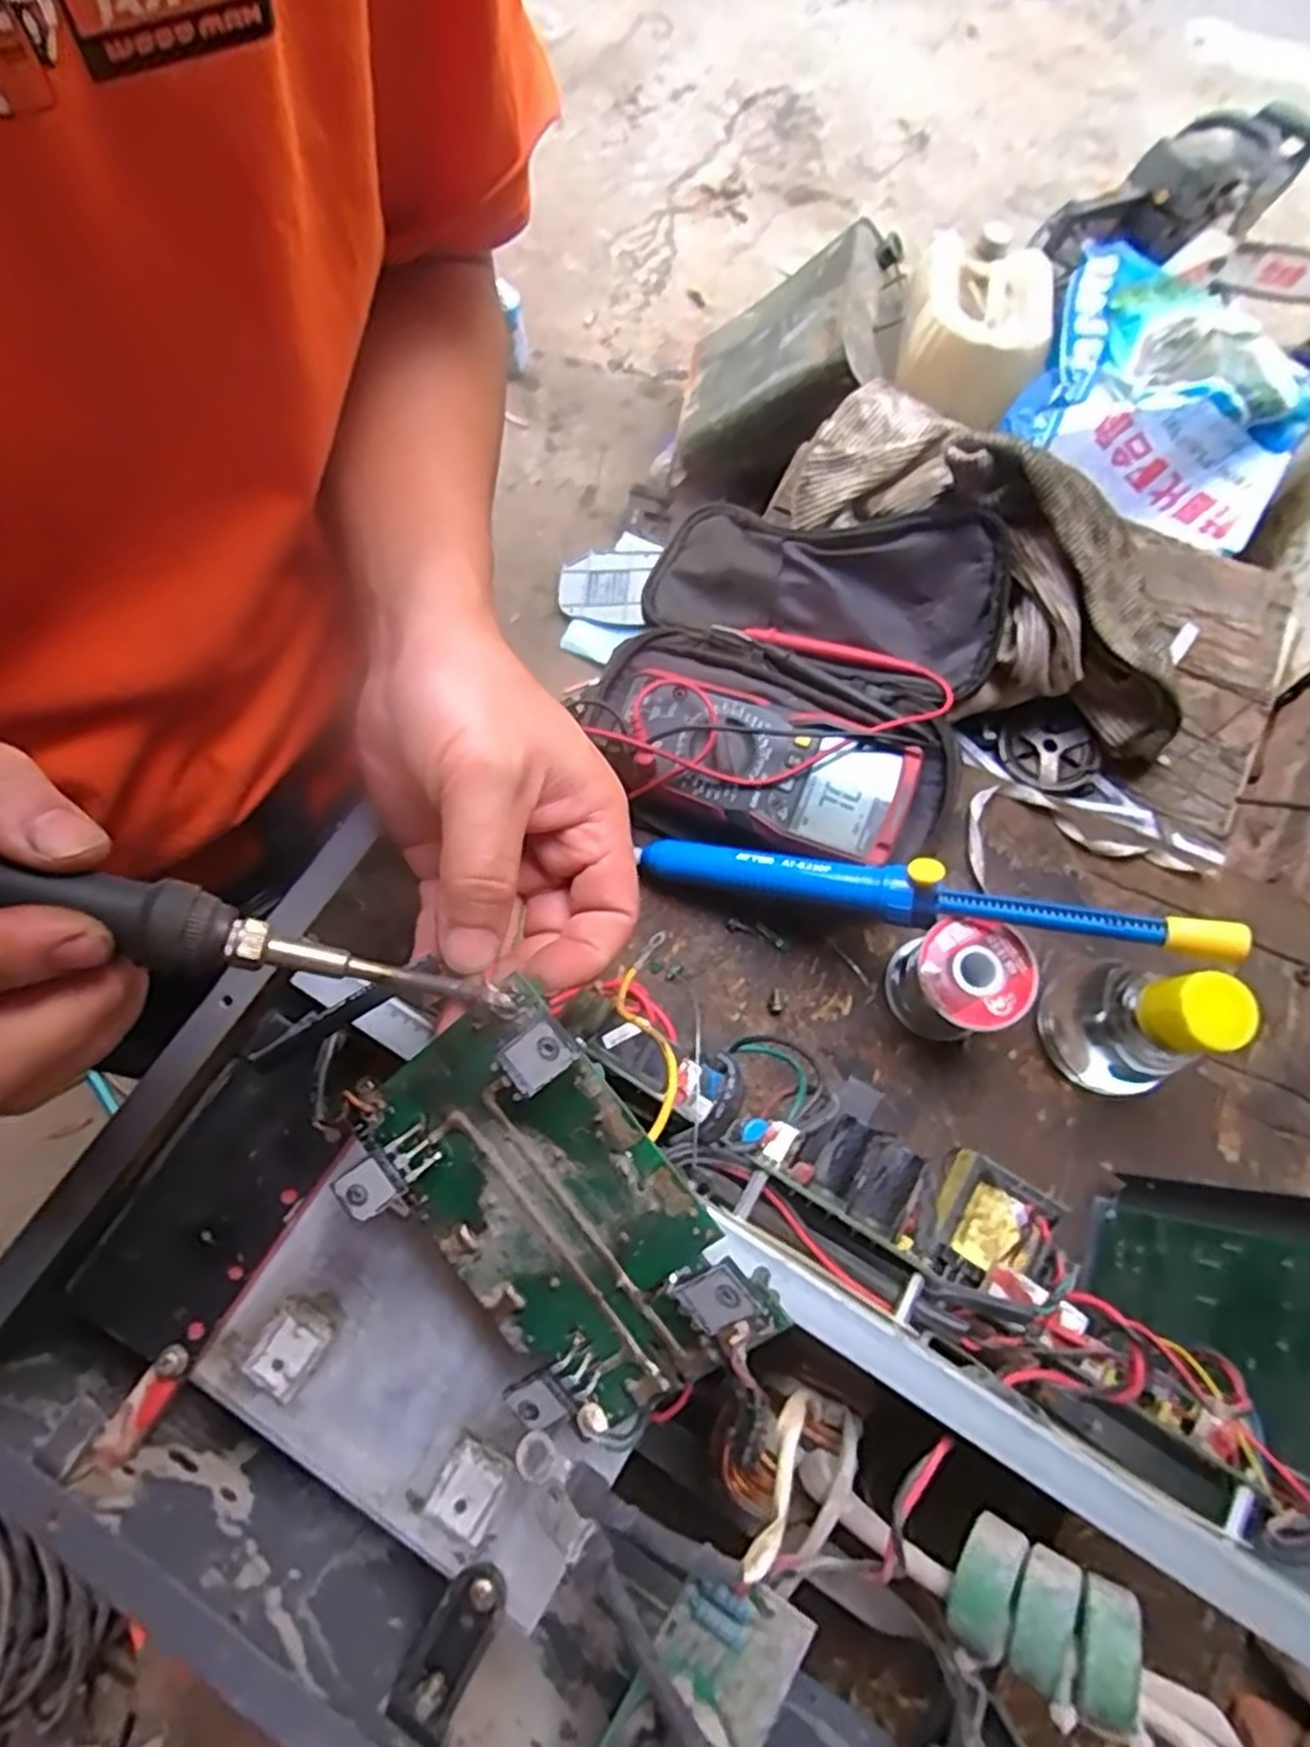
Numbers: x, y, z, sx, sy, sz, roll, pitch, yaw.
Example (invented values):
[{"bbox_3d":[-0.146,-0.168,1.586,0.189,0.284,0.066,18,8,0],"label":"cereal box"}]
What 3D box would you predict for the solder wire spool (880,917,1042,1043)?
[{"bbox_3d":[0.175,0.063,0.459,0.060,0.075,0.061,0,75,-1],"label":"solder wire spool"}]

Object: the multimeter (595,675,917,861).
[{"bbox_3d":[0.064,-0.068,0.481,0.185,0.039,0.081,26,76,5],"label":"multimeter"}]

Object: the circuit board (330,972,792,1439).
[{"bbox_3d":[-0.032,0.103,0.233,0.088,0.015,0.125,-42,85,16],"label":"circuit board"}]

